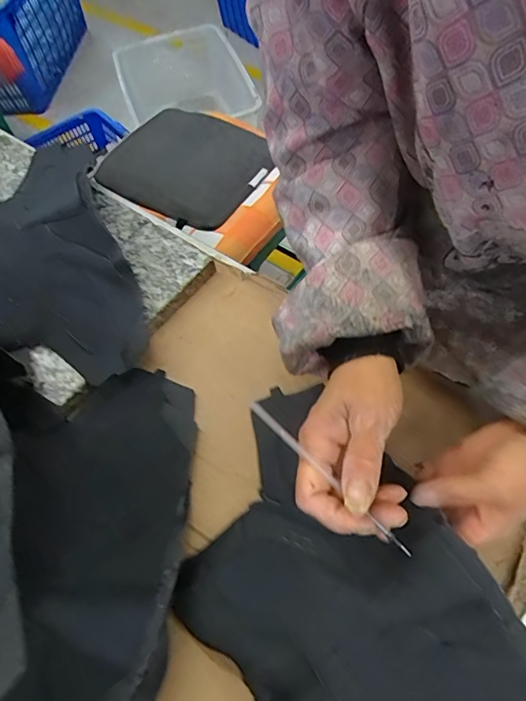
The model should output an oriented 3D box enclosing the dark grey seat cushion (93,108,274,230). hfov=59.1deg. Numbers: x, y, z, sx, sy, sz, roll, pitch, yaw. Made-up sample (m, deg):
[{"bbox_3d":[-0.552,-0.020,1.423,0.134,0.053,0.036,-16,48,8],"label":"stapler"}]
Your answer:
[{"bbox_3d":[-0.141,-0.369,0.900,0.308,0.031,0.266,22,65,17],"label":"dark grey seat cushion"}]

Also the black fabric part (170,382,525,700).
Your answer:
[{"bbox_3d":[0.060,0.188,0.308,0.187,0.072,0.348,-28,62,-12],"label":"black fabric part"}]

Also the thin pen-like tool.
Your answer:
[{"bbox_3d":[0.039,0.074,0.271,0.125,0.008,0.007,43,70,3],"label":"thin pen-like tool"}]

